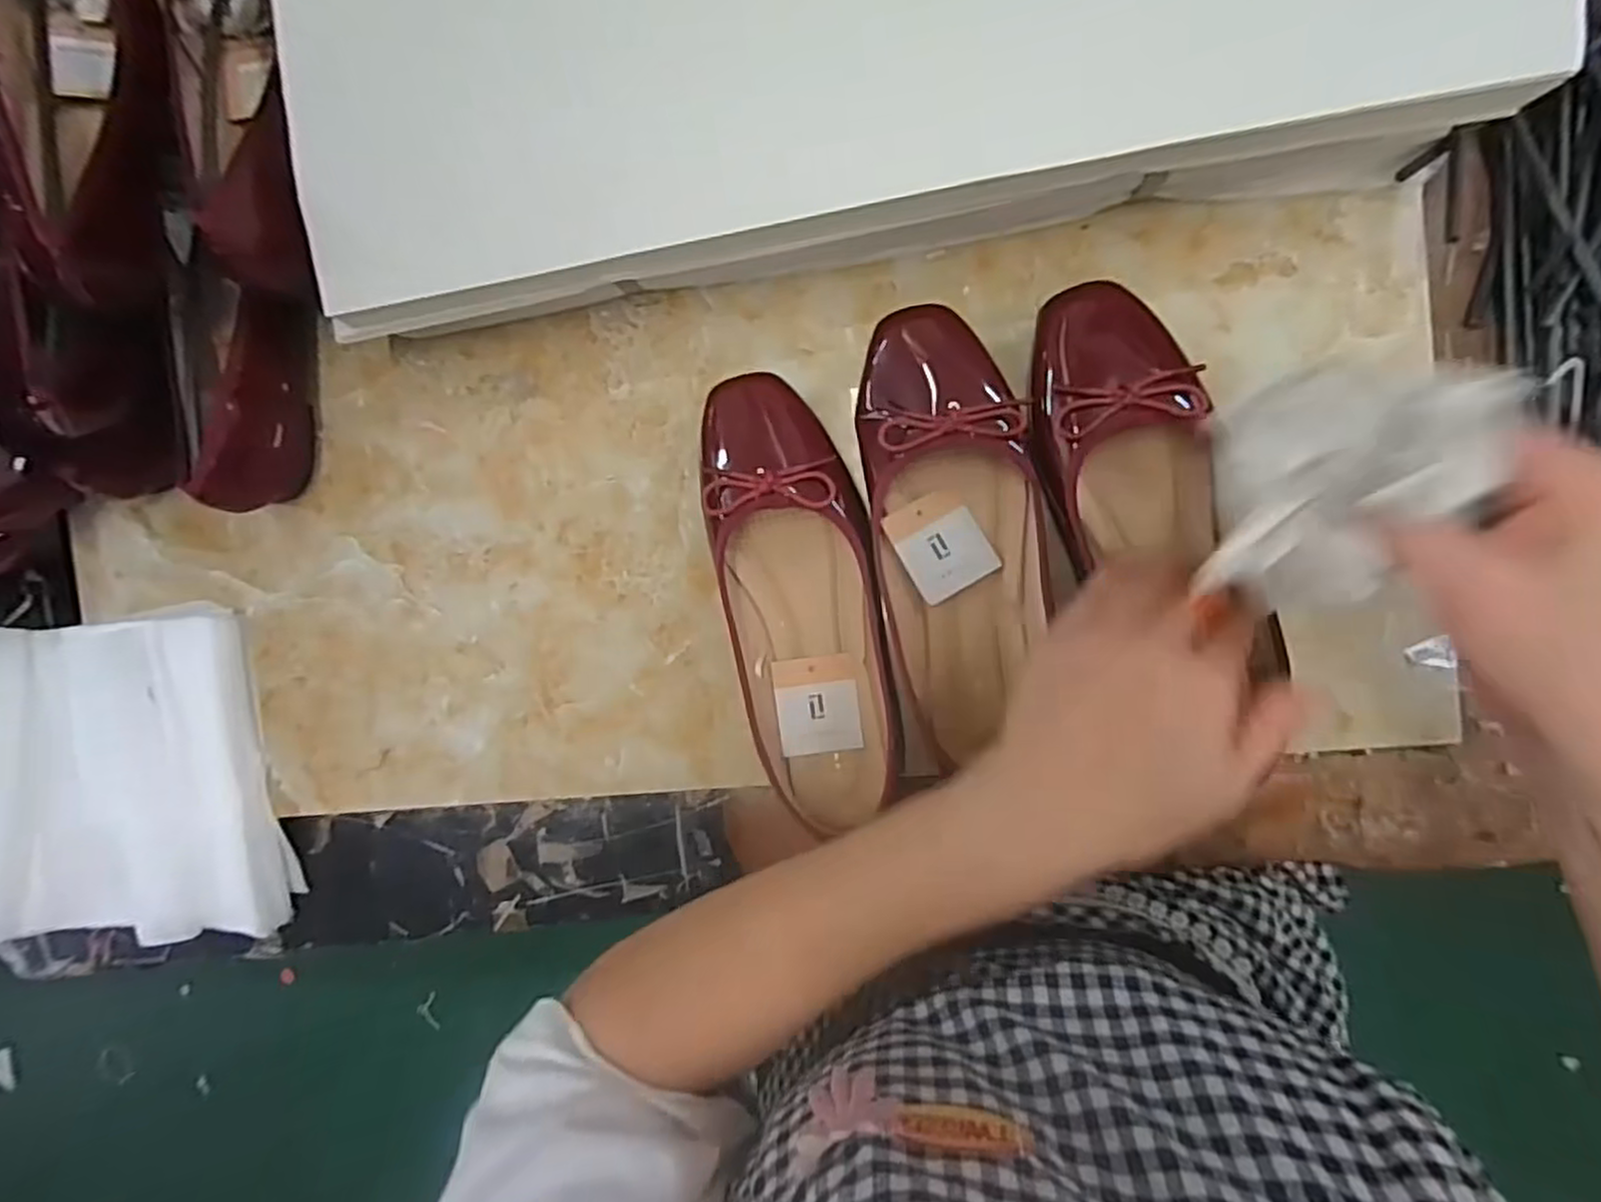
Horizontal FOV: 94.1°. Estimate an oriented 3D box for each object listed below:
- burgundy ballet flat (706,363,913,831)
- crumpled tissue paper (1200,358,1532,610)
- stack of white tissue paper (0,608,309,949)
[{"bbox_3d":[0.003,0.001,0.395,0.085,0.048,0.243,-11,91,9],"label":"burgundy ballet flat"},{"bbox_3d":[0.193,-0.038,0.256,0.078,0.053,0.079,9,97,7],"label":"crumpled tissue paper"},{"bbox_3d":[-0.473,0.116,0.453,0.310,0.106,0.221,8,94,8],"label":"stack of white tissue paper"}]

